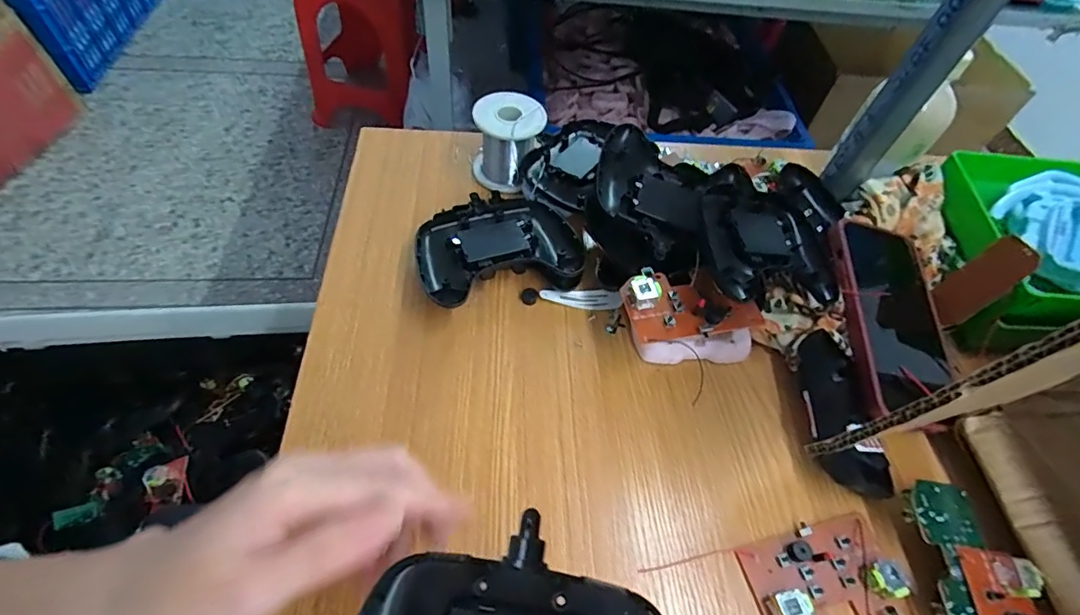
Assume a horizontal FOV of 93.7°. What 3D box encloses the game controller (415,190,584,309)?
[{"bbox_3d":[-0.036,-0.050,0.407,0.121,0.030,0.105,-12,57,-14],"label":"game controller"}]

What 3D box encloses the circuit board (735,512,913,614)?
[{"bbox_3d":[0.169,0.158,0.295,0.089,0.013,0.056,-9,56,-12],"label":"circuit board"}]

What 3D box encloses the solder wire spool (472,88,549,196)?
[{"bbox_3d":[-0.030,-0.152,0.466,0.064,0.068,0.064,3,55,-4],"label":"solder wire spool"}]

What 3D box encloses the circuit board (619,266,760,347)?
[{"bbox_3d":[0.105,-0.005,0.352,0.088,0.017,0.053,-5,55,-9],"label":"circuit board"}]

